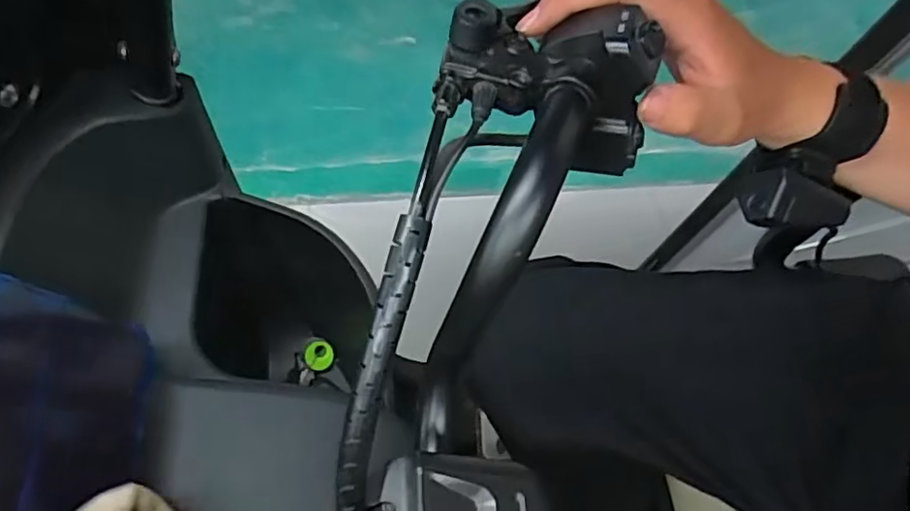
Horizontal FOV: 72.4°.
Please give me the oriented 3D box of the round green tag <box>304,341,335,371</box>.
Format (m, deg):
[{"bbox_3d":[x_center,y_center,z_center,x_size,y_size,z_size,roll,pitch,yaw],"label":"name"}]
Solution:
[{"bbox_3d":[-0.138,0.102,0.636,0.029,0.008,0.029,2,81,-10],"label":"round green tag"}]

